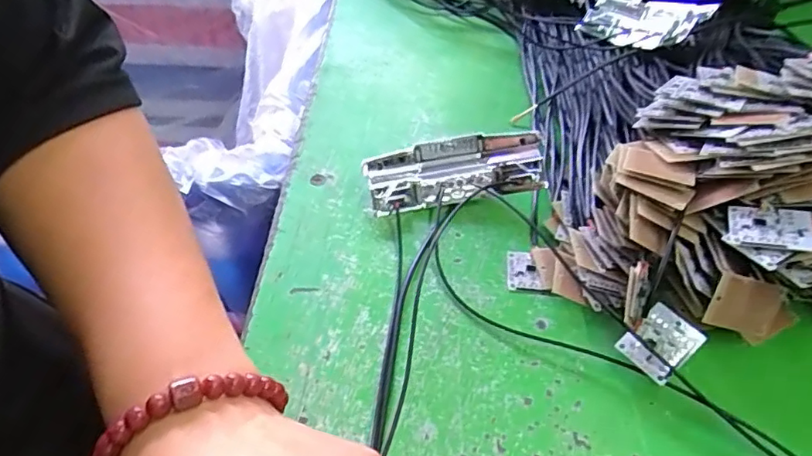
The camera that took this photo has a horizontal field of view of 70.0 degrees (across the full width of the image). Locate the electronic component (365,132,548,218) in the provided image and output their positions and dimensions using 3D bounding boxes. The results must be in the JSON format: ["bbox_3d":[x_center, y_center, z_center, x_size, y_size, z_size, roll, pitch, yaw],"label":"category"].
[{"bbox_3d":[0.026,-0.033,0.330,0.094,0.029,0.039,-5,49,-5],"label":"electronic component"}]

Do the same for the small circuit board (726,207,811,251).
[{"bbox_3d":[0.160,0.000,0.254,0.033,0.004,0.023,9,49,22],"label":"small circuit board"}]

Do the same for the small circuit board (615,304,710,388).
[{"bbox_3d":[0.114,0.051,0.260,0.032,0.006,0.025,-39,64,-14],"label":"small circuit board"}]

